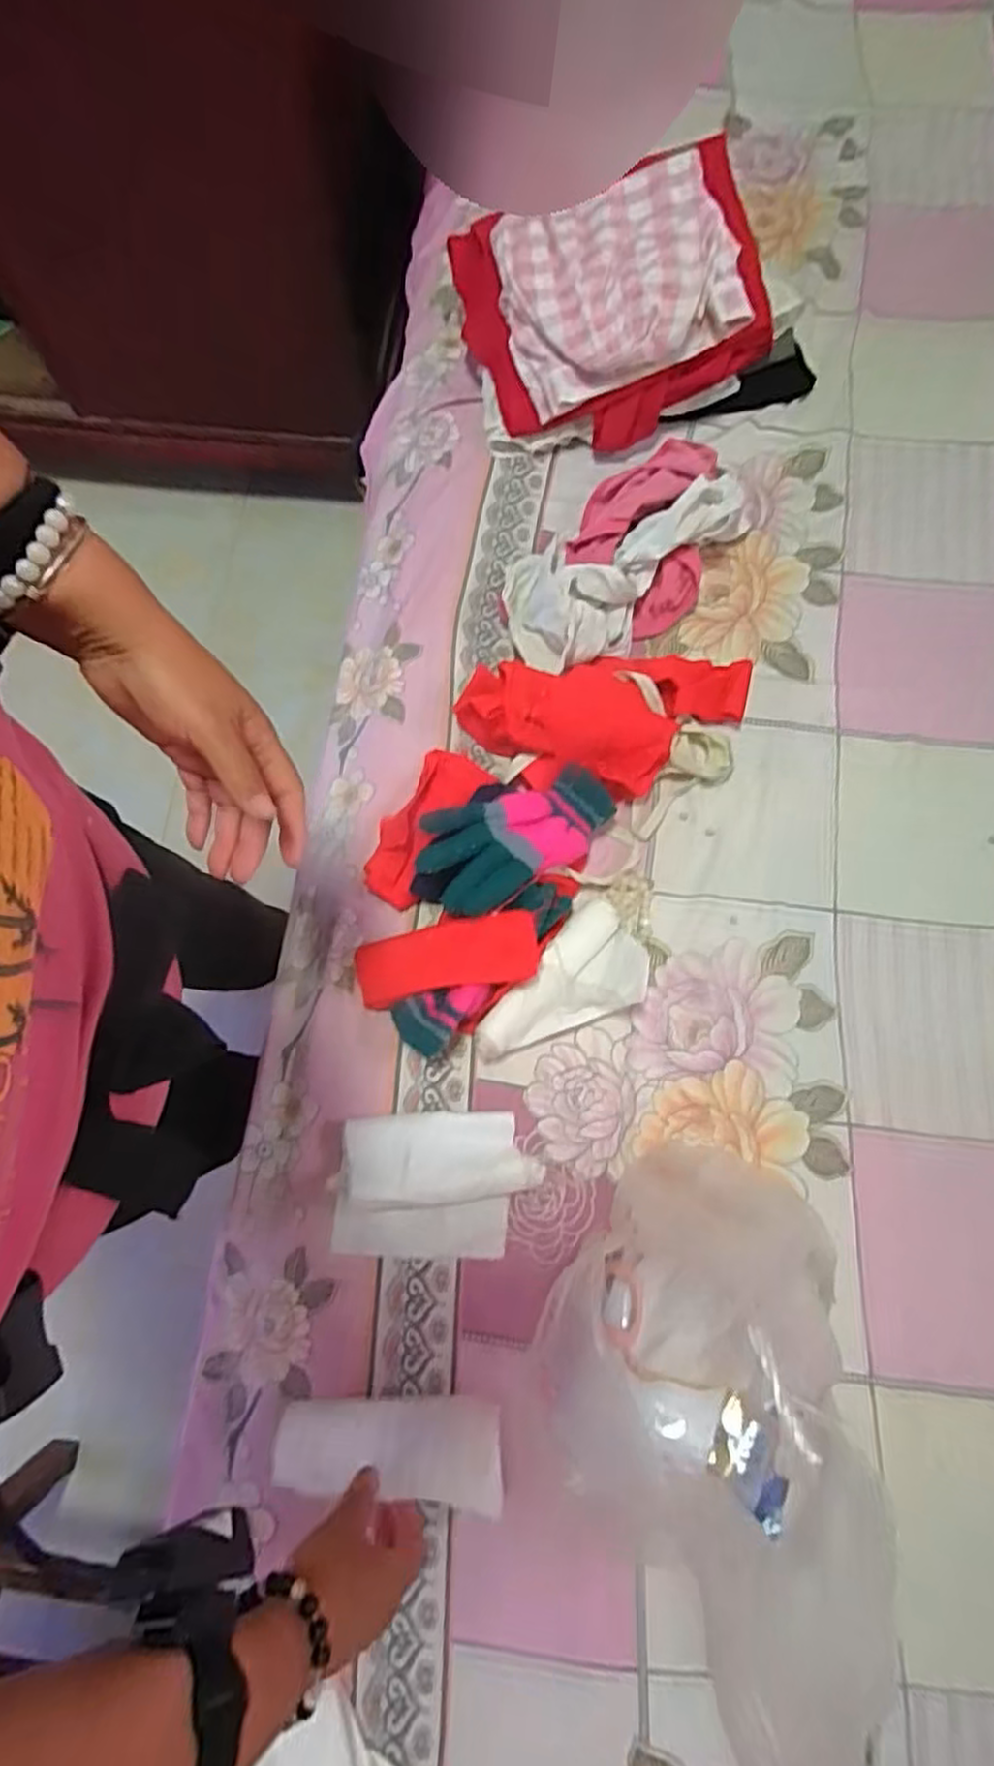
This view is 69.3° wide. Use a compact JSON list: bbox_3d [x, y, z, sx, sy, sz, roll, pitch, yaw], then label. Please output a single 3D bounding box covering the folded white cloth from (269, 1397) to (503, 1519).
[{"bbox_3d":[-0.080,0.416,0.524,0.164,0.026,0.067,-2,76,8],"label":"folded white cloth"}]

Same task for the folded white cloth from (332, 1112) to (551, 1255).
[{"bbox_3d":[-0.052,0.257,0.611,0.168,0.048,0.117,2,76,0],"label":"folded white cloth"}]

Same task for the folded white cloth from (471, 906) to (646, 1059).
[{"bbox_3d":[0.066,0.103,0.653,0.087,0.047,0.176,39,79,8],"label":"folded white cloth"}]

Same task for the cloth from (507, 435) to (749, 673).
[{"bbox_3d":[0.130,-0.341,0.749,0.263,0.077,0.150,-43,80,-10],"label":"cloth"}]

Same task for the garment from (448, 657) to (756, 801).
[{"bbox_3d":[0.112,-0.161,0.706,0.287,0.072,0.140,-4,76,-2],"label":"garment"}]

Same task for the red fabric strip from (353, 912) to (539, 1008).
[{"bbox_3d":[-0.048,0.068,0.636,0.166,0.025,0.060,-12,76,11],"label":"red fabric strip"}]

